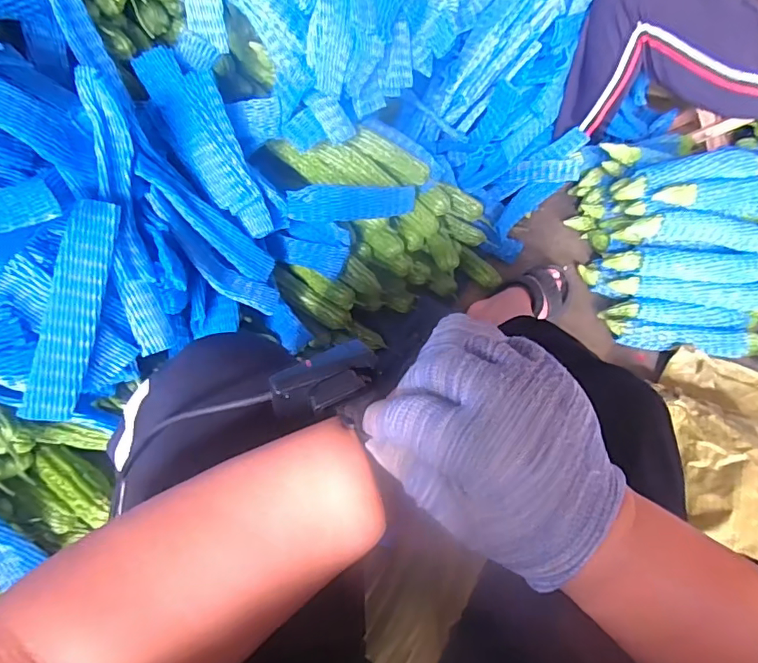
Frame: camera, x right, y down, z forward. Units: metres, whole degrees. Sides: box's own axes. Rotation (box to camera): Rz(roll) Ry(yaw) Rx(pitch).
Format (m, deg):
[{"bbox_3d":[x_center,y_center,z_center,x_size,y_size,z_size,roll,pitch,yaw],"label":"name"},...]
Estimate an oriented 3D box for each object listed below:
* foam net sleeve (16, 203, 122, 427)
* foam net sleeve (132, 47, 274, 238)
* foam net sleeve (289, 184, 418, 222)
[{"bbox_3d":[-0.333,-0.026,0.553,0.052,0.021,0.241,17,76,-41],"label":"foam net sleeve"},{"bbox_3d":[-0.242,-0.281,0.748,0.105,0.039,0.294,-32,97,-24],"label":"foam net sleeve"},{"bbox_3d":[-0.034,-0.214,0.844,0.246,0.056,0.045,-12,56,-33],"label":"foam net sleeve"}]

